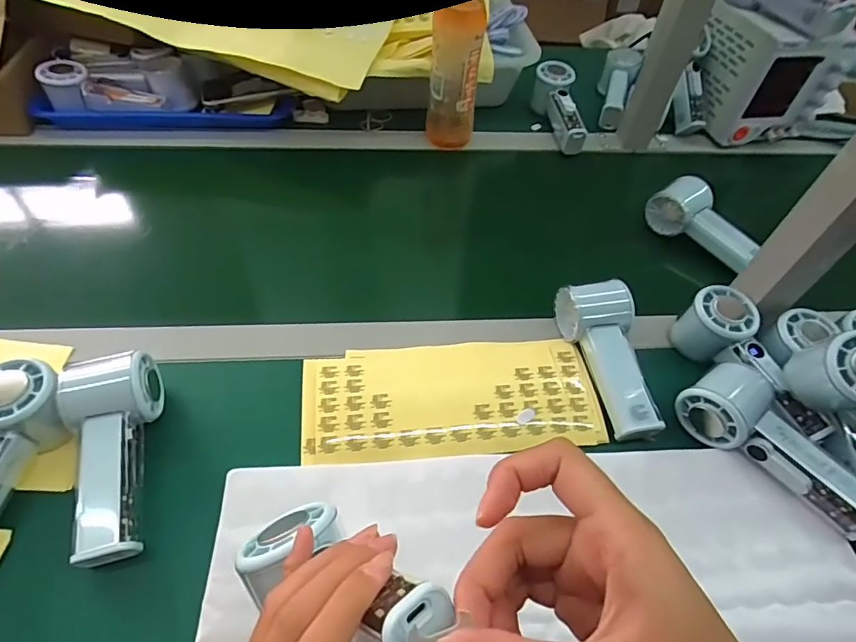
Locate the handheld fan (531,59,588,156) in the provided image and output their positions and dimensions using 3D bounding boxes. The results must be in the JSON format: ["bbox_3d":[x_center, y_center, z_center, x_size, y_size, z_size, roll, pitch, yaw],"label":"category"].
[{"bbox_3d":[0.196,-0.311,0.721,0.054,0.055,0.162,-6,67,-10],"label":"handheld fan"}]

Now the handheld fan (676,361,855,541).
[{"bbox_3d":[0.292,0.099,0.402,0.064,0.045,0.154,-32,61,-26],"label":"handheld fan"}]

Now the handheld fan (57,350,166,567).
[{"bbox_3d":[-0.243,0.103,0.376,0.055,0.050,0.150,-8,67,-11],"label":"handheld fan"}]

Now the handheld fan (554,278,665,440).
[{"bbox_3d":[0.173,0.035,0.458,0.053,0.048,0.147,-9,67,-12],"label":"handheld fan"}]

